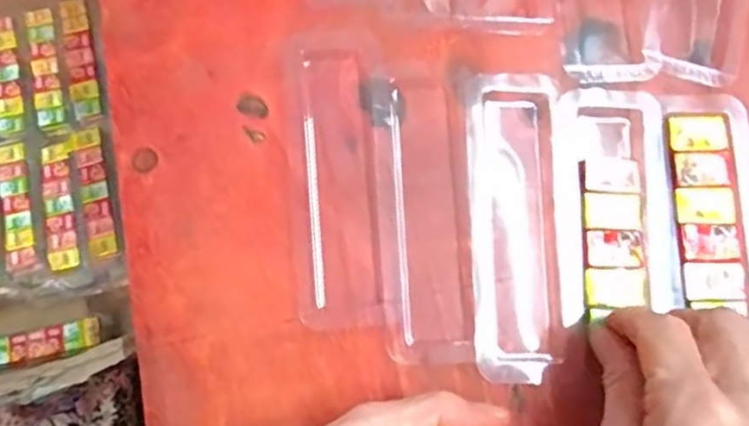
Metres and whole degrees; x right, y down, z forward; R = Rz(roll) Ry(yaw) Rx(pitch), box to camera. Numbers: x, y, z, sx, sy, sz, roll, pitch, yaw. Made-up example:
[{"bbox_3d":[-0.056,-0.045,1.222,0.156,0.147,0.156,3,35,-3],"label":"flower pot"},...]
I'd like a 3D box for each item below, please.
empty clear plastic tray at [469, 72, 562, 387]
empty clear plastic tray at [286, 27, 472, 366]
[{"bbox_3d":[0.064,0.005,0.290,0.039,0.008,0.138,2,79,1],"label":"empty clear plastic tray"},{"bbox_3d":[0.002,-0.010,0.295,0.077,0.009,0.150,-3,79,0],"label":"empty clear plastic tray"}]

